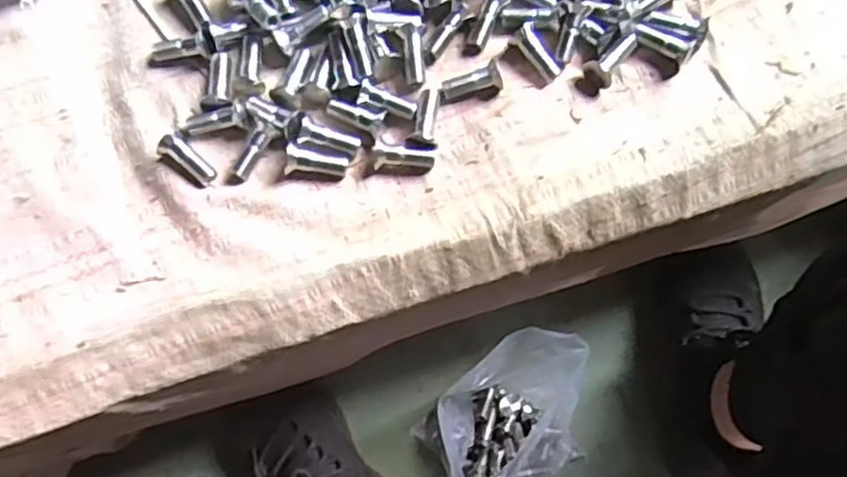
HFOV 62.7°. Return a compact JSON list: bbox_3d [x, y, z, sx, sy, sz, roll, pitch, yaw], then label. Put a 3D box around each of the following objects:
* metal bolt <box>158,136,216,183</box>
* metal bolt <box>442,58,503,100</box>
[{"bbox_3d":[-0.135,-0.046,0.400,0.036,0.012,0.012,32,79,8],"label":"metal bolt"},{"bbox_3d":[0.028,-0.091,0.407,0.033,0.012,0.013,-17,76,13],"label":"metal bolt"}]

